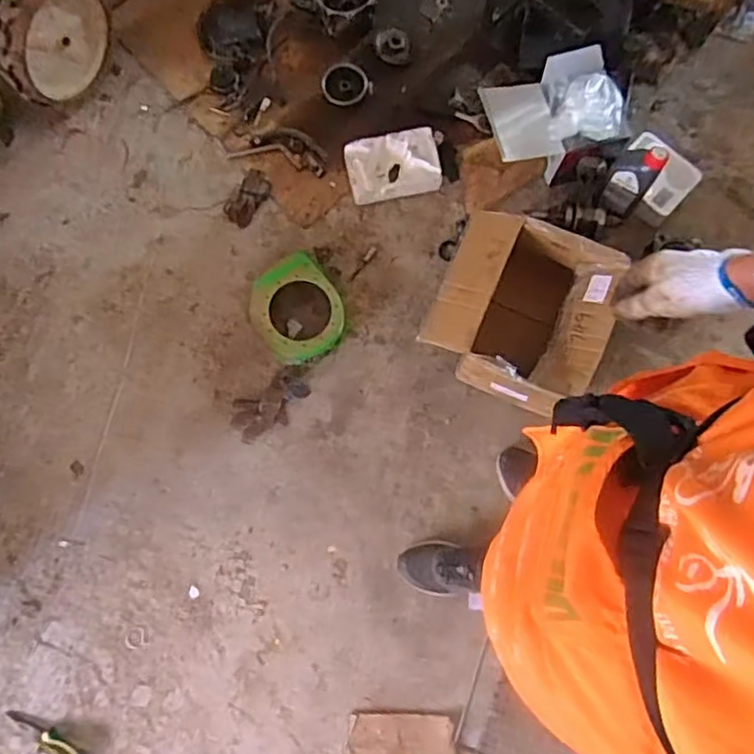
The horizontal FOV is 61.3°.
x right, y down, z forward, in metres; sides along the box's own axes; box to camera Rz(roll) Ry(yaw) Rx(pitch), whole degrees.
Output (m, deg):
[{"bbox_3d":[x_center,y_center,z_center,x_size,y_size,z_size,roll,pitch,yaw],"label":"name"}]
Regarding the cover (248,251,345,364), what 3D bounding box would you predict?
[{"bbox_3d":[-0.191,-0.160,1.484,0.204,0.073,0.262,-32,74,-11],"label":"cover"}]

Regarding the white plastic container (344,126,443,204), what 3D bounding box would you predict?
[{"bbox_3d":[0.044,-0.536,1.613,0.232,0.021,0.160,-12,92,-9],"label":"white plastic container"}]

